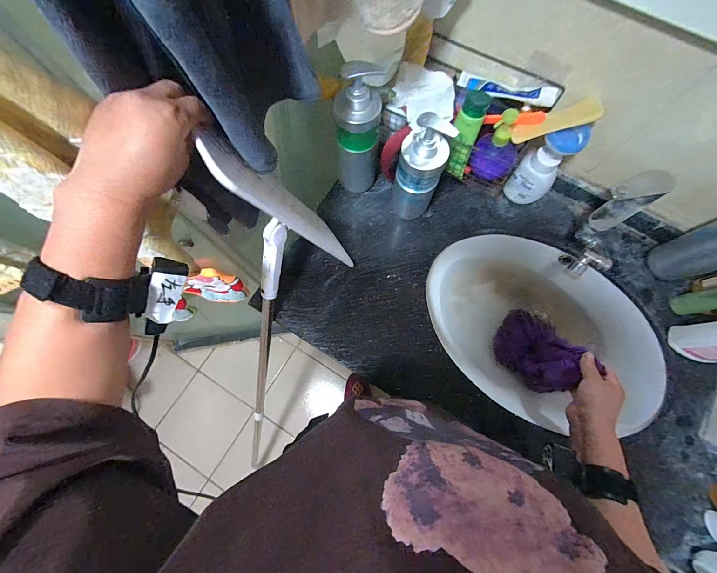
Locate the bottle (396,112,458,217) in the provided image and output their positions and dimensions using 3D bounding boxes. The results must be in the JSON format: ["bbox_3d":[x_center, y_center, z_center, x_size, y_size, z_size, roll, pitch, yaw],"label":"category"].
[{"bbox_3d":[0.106,-0.200,0.542,0.078,0.228,0.073,0,75,0],"label":"bottle"}]

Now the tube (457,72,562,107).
[{"bbox_3d":[0.250,-0.338,0.528,0.168,0.024,0.042,29,76,22],"label":"tube"}]

